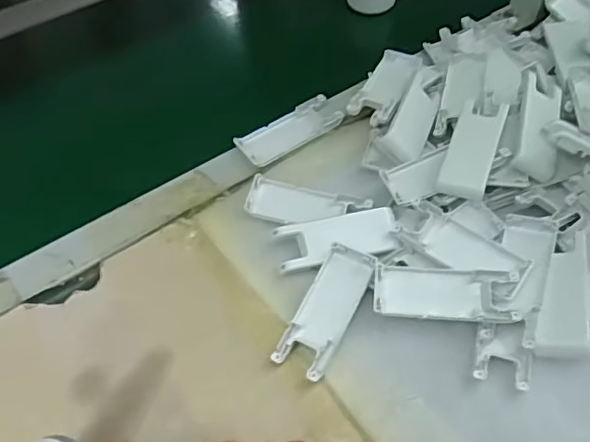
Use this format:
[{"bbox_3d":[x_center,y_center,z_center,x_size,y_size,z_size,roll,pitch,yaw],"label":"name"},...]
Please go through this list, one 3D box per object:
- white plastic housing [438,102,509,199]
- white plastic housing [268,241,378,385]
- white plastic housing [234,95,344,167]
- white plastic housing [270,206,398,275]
[{"bbox_3d":[0.152,-0.063,0.496,0.038,0.013,0.092,19,70,12],"label":"white plastic housing"},{"bbox_3d":[0.024,0.067,0.445,0.041,0.013,0.104,25,67,14],"label":"white plastic housing"},{"bbox_3d":[-0.004,-0.087,0.561,0.102,0.010,0.041,-29,60,-20],"label":"white plastic housing"},{"bbox_3d":[0.035,0.015,0.483,0.100,0.016,0.044,-10,55,-8],"label":"white plastic housing"}]

